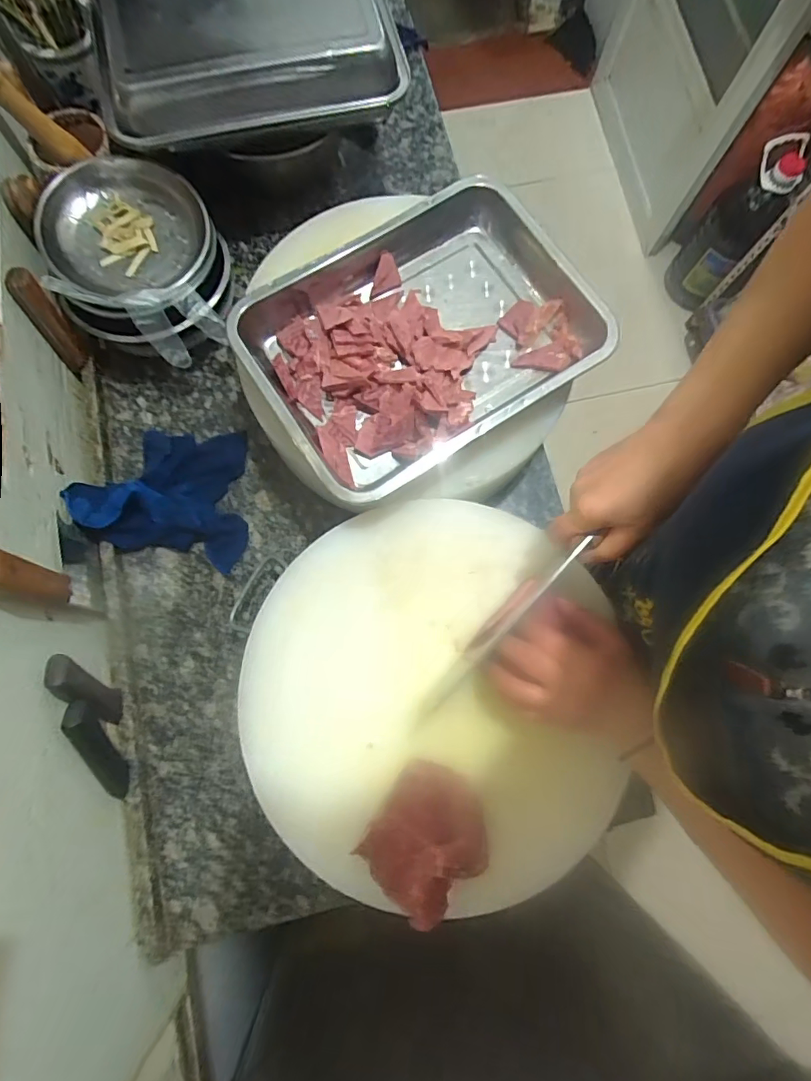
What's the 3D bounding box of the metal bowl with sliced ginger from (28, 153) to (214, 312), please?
[{"bbox_3d":[-0.321,-0.348,0.559,0.163,0.075,0.178,0,78,-1],"label":"metal bowl with sliced ginger"}]

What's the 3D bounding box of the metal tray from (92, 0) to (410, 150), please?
[{"bbox_3d":[-0.177,-0.584,0.565,0.335,0.059,0.223,-12,78,-4],"label":"metal tray"}]

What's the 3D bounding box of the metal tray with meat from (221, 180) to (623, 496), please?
[{"bbox_3d":[0.019,-0.213,0.527,0.349,0.048,0.256,-32,80,-8],"label":"metal tray with meat"}]

